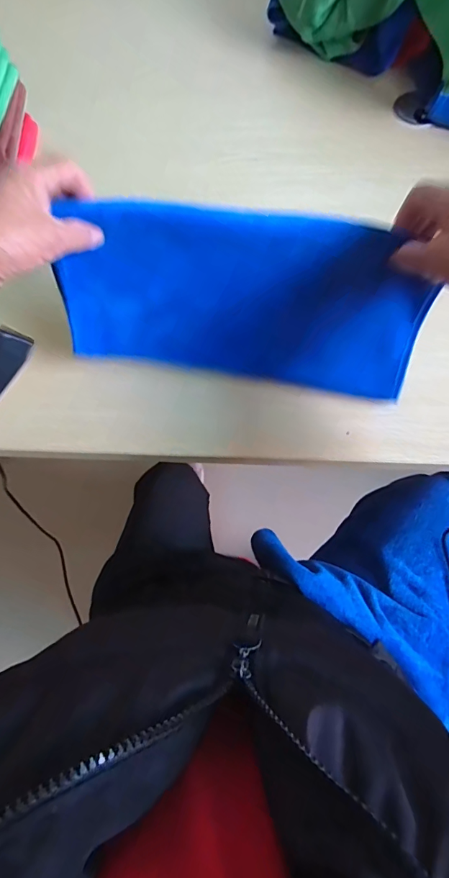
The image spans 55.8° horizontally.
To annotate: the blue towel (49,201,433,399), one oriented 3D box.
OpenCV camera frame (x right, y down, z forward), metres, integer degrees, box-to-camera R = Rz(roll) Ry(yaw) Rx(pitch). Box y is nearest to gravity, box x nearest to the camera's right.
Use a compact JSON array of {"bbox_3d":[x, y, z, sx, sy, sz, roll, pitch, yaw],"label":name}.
[{"bbox_3d":[0.019,-0.126,0.399,0.327,0.161,0.033,6,43,-4],"label":"blue towel"}]

